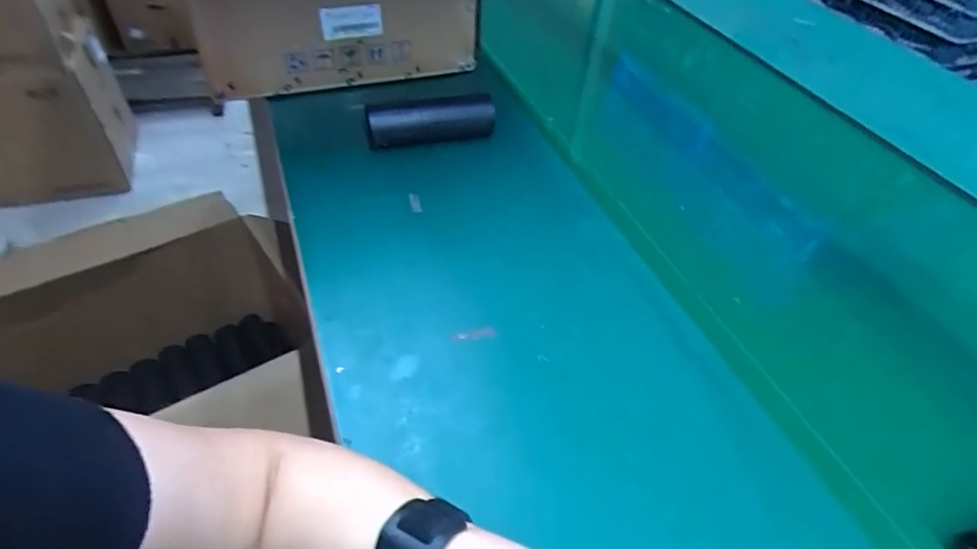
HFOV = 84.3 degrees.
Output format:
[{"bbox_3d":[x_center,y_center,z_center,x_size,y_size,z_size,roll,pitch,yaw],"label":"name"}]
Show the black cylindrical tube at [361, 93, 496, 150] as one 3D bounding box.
[{"bbox_3d":[-0.074,-0.199,0.693,0.159,0.051,0.056,-4,47,-9],"label":"black cylindrical tube"}]

